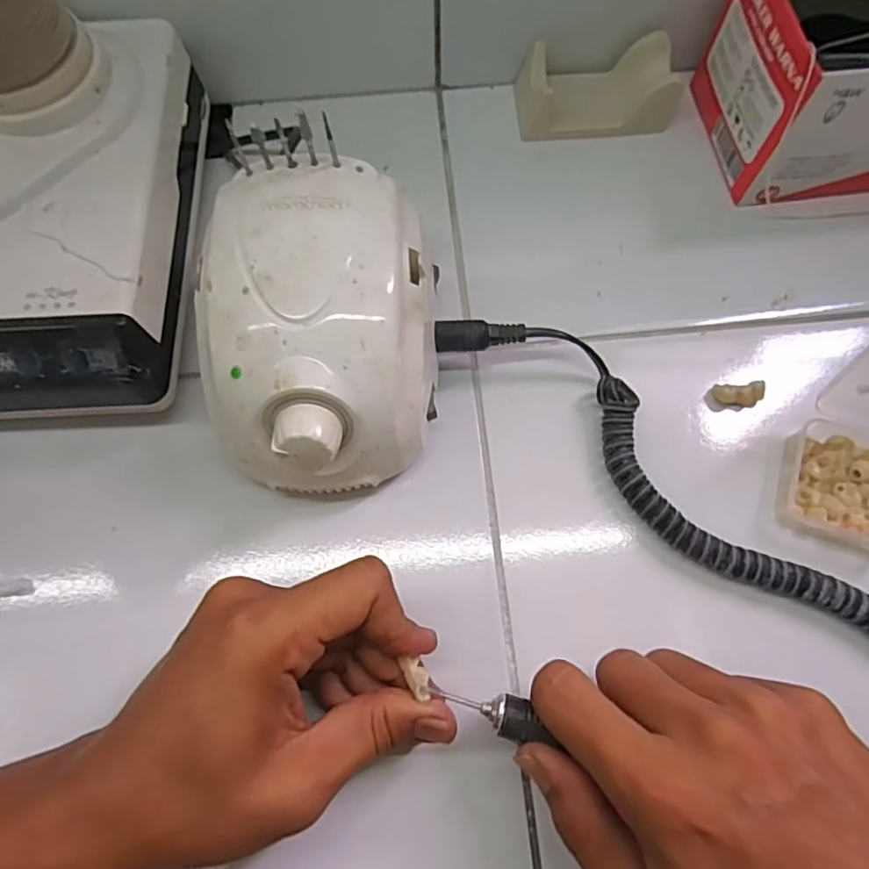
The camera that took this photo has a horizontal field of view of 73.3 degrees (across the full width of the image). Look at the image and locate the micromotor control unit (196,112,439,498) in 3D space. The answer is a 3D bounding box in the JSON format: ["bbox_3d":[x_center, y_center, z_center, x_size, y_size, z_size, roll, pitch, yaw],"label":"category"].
[{"bbox_3d":[-0.049,-0.047,0.277,0.098,0.085,0.141,0,71,2],"label":"micromotor control unit"}]

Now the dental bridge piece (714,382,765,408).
[{"bbox_3d":[0.158,-0.020,0.303,0.025,0.009,0.012,-4,71,0],"label":"dental bridge piece"}]

